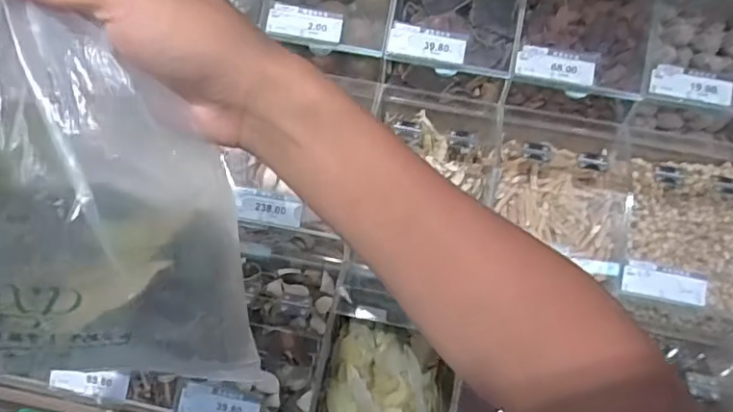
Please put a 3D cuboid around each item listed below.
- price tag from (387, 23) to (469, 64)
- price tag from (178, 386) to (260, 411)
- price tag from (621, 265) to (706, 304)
[{"bbox_3d":[0.079,-0.208,0.728,0.101,0.008,0.044,10,84,8],"label":"price tag"},{"bbox_3d":[-0.181,0.248,0.701,0.096,0.004,0.043,13,86,-7],"label":"price tag"},{"bbox_3d":[0.359,0.095,0.678,0.100,0.034,0.008,12,12,3],"label":"price tag"}]

